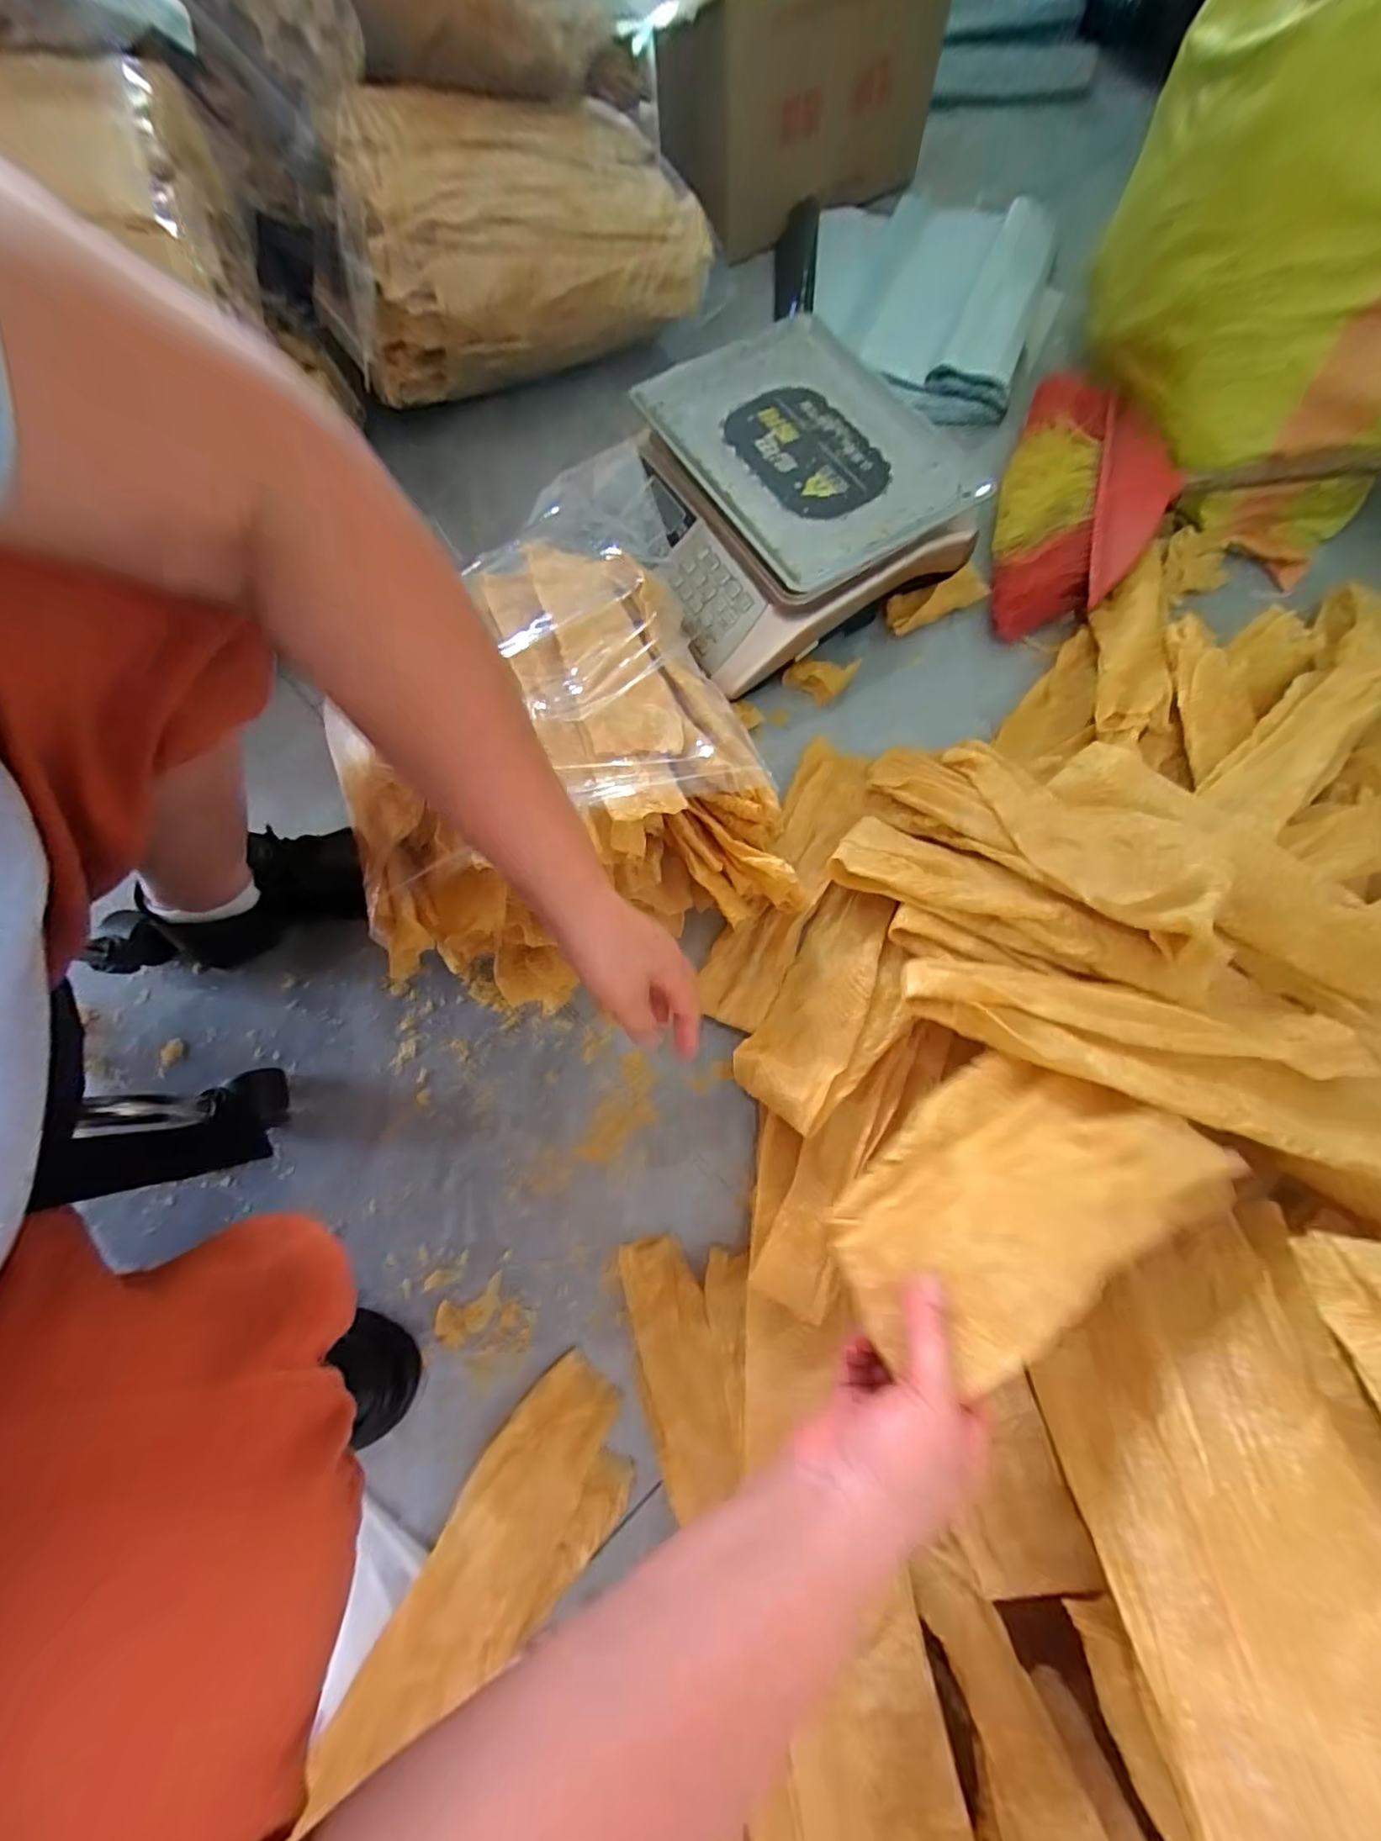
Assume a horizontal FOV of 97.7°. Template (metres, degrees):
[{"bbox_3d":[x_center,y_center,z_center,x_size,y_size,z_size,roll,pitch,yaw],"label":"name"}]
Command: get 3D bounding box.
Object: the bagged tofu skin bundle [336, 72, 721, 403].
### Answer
[{"bbox_3d":[-0.213,-0.818,0.724,0.432,0.195,0.223,-20,72,-4],"label":"bagged tofu skin bundle"}]

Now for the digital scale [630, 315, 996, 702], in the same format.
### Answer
[{"bbox_3d":[0.087,-0.477,0.670,0.326,0.092,0.358,-31,73,-8],"label":"digital scale"}]

